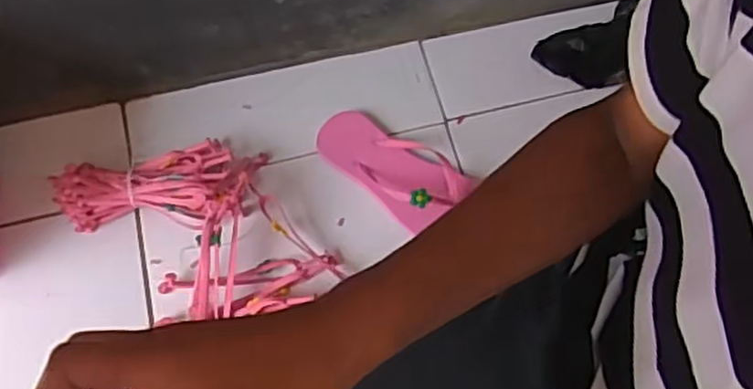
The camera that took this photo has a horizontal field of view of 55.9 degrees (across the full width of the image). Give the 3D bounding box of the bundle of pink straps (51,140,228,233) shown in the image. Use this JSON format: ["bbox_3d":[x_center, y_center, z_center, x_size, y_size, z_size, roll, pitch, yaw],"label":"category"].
[{"bbox_3d":[-0.278,-0.007,0.850,0.205,0.058,0.092,-6,66,-3],"label":"bundle of pink straps"}]

